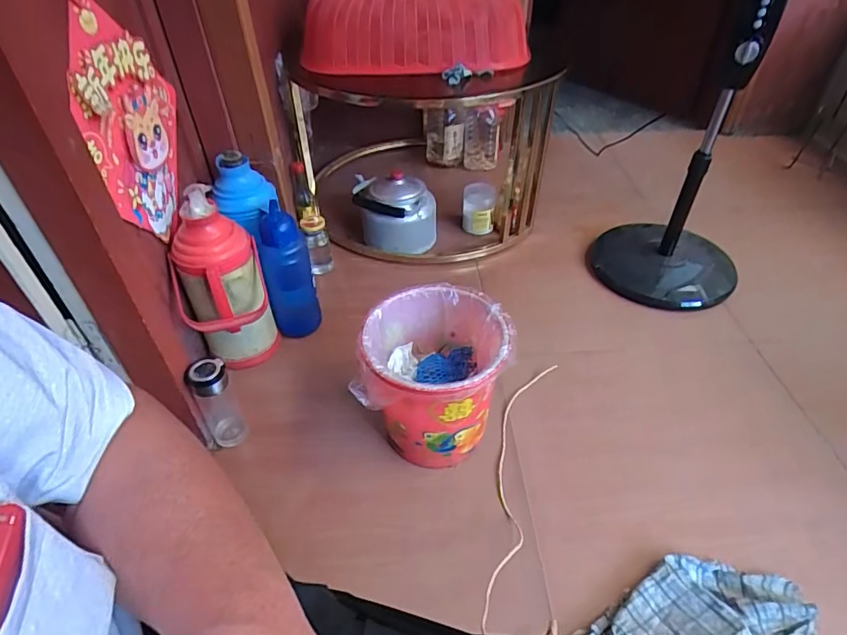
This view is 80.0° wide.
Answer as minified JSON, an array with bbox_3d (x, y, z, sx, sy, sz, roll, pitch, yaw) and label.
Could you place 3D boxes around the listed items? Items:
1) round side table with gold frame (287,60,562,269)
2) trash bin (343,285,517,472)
[{"bbox_3d":[0.000,-0.556,1.540,0.706,0.480,0.751,-3,42,0],"label":"round side table with gold frame"},{"bbox_3d":[0.032,0.117,0.916,0.232,0.260,0.237,-1,43,1],"label":"trash bin"}]

